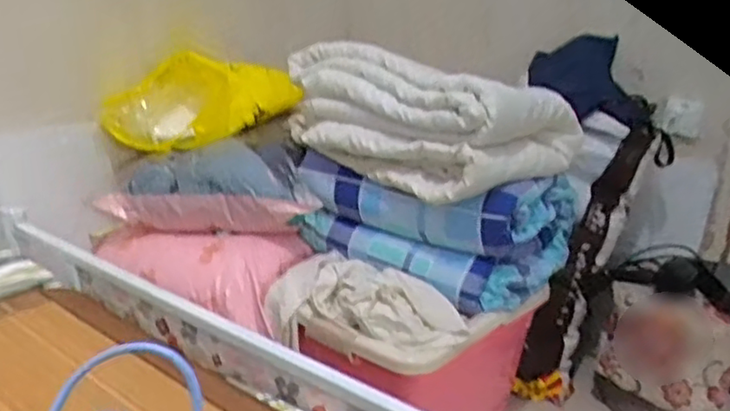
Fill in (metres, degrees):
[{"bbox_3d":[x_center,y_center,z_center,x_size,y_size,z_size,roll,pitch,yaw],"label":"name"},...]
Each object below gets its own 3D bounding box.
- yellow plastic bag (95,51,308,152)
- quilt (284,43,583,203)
[{"bbox_3d":[-0.389,-0.268,1.689,0.323,0.190,0.398,15,21,24],"label":"yellow plastic bag"},{"bbox_3d":[0.137,-0.219,1.546,0.589,0.223,0.469,19,23,33],"label":"quilt"}]

